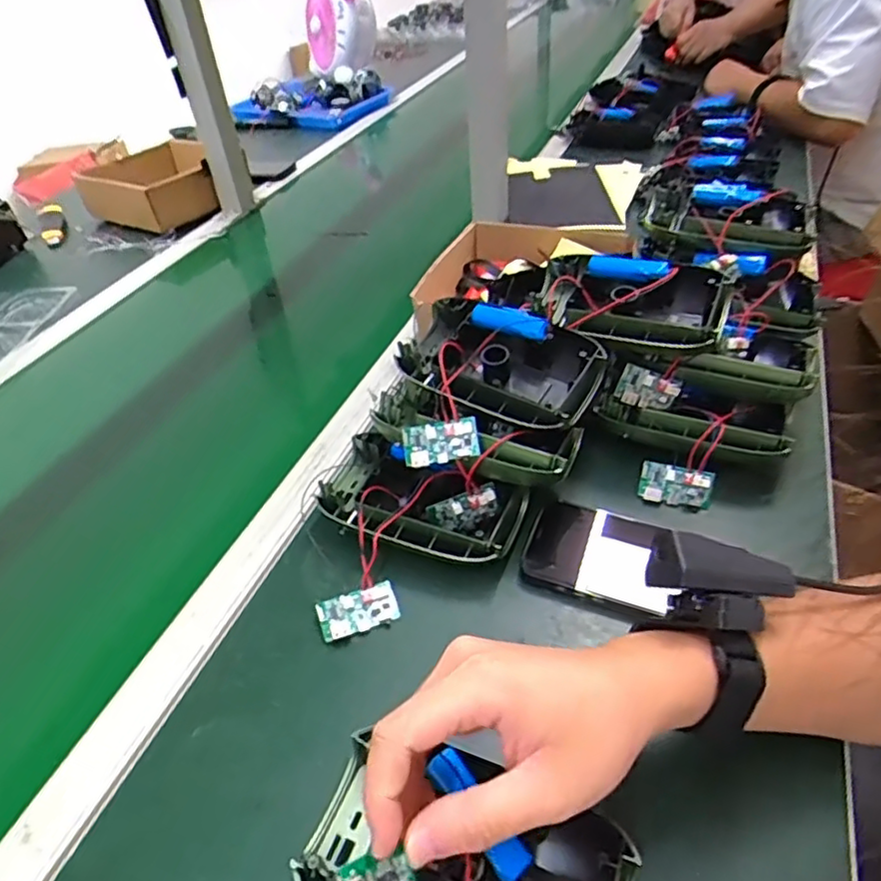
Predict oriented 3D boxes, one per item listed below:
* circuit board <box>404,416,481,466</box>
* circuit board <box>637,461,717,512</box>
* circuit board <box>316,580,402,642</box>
[{"bbox_3d":[0.000,0.001,0.478,0.055,0.007,0.030,-8,82,12],"label":"circuit board"},{"bbox_3d":[0.192,0.037,0.525,0.055,0.033,0.005,13,6,14],"label":"circuit board"},{"bbox_3d":[-0.058,0.122,0.461,0.055,0.007,0.030,-16,42,-12],"label":"circuit board"}]

